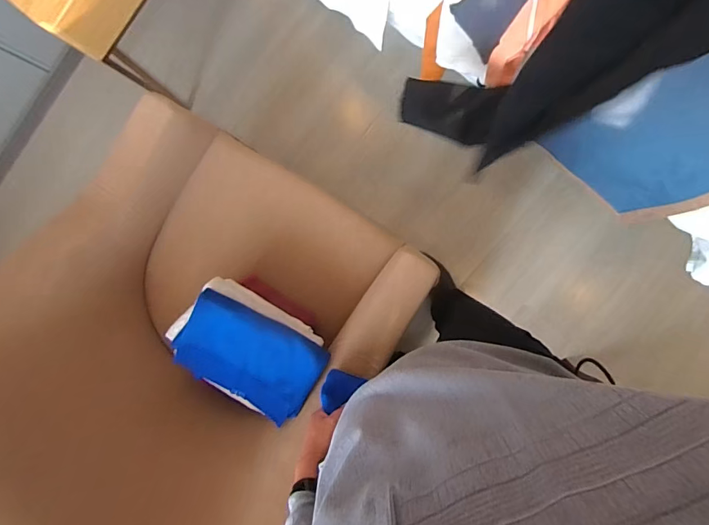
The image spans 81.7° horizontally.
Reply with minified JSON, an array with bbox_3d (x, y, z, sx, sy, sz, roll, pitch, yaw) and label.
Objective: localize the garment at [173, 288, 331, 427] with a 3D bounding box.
[{"bbox_3d":[-0.228,0.196,0.880,0.301,0.061,0.174,28,95,4],"label":"garment"}]

